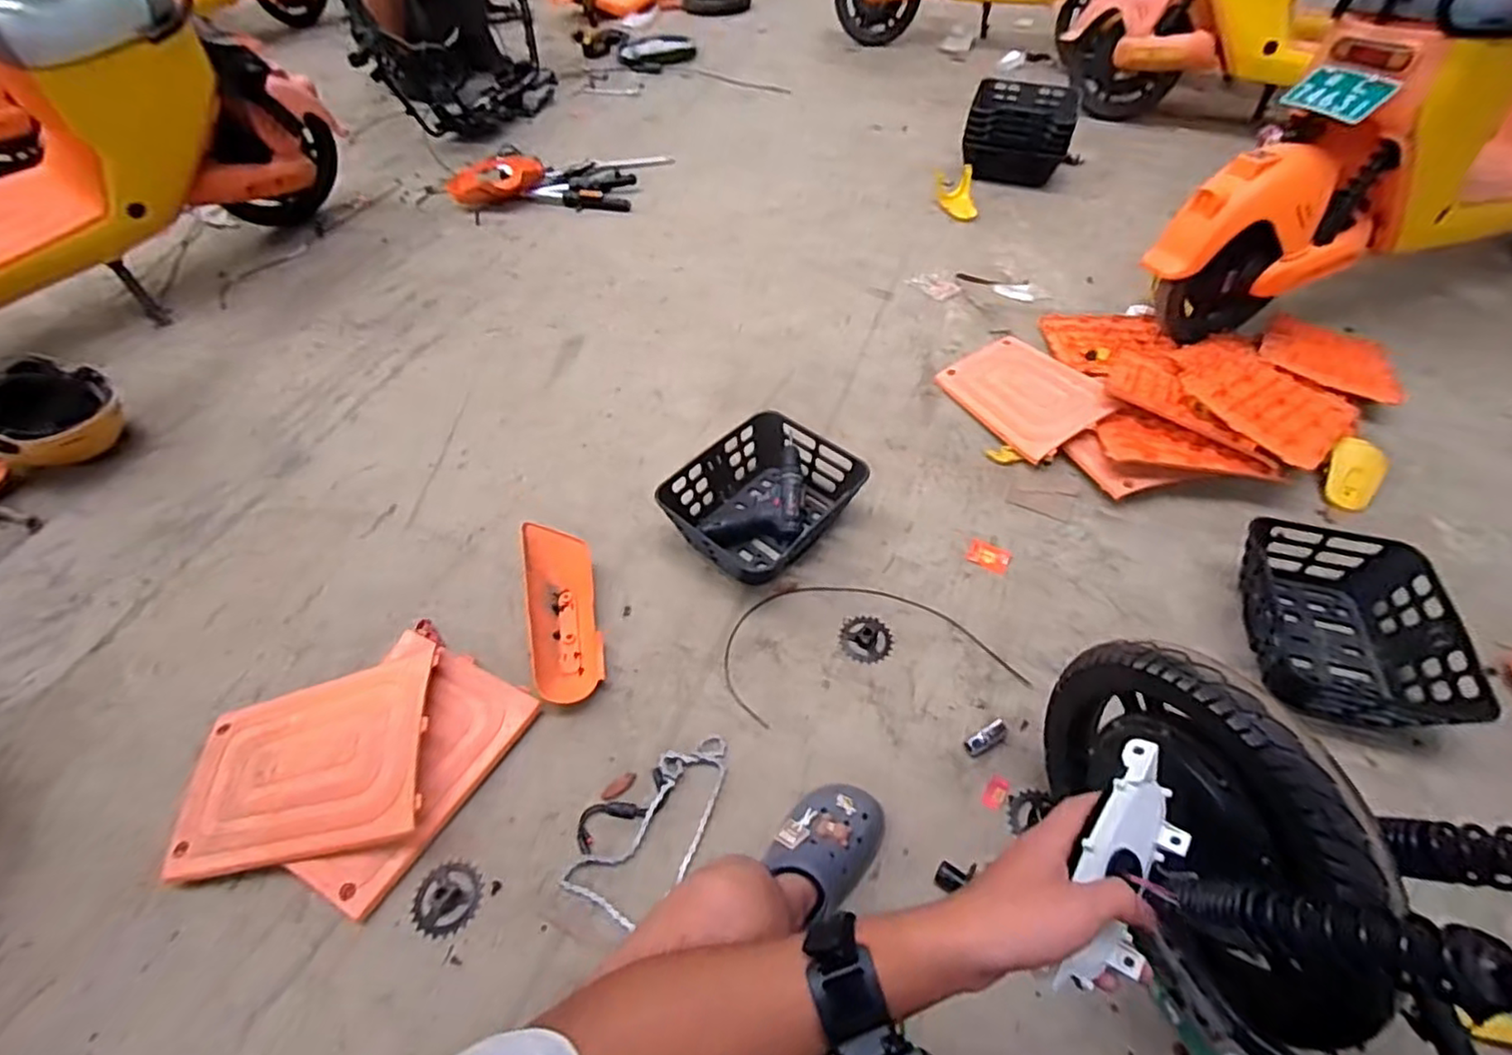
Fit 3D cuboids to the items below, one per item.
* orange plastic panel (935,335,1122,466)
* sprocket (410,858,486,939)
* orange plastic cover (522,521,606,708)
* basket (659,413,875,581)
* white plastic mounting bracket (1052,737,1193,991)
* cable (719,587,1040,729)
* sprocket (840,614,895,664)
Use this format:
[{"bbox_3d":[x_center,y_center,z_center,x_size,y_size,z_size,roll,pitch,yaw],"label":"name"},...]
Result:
[{"bbox_3d":[0.563,-0.284,1.379,0.252,0.063,0.318,-29,57,-20],"label":"orange plastic panel"},{"bbox_3d":[-0.392,0.471,0.826,0.083,0.012,0.086,4,52,4],"label":"sprocket"},{"bbox_3d":[-0.321,0.132,1.069,0.114,0.072,0.320,-11,53,-8],"label":"orange plastic cover"},{"bbox_3d":[0.021,-0.053,1.183,0.338,0.108,0.265,-38,61,-26],"label":"basket"},{"bbox_3d":[0.231,0.209,0.402,0.059,0.033,0.150,21,72,16],"label":"white plastic mounting bracket"},{"bbox_3d":[0.178,0.185,1.062,0.453,0.011,0.238,-8,52,-6],"label":"cable"},{"bbox_3d":[0.181,0.177,1.055,0.084,0.022,0.086,0,52,0],"label":"sprocket"}]

